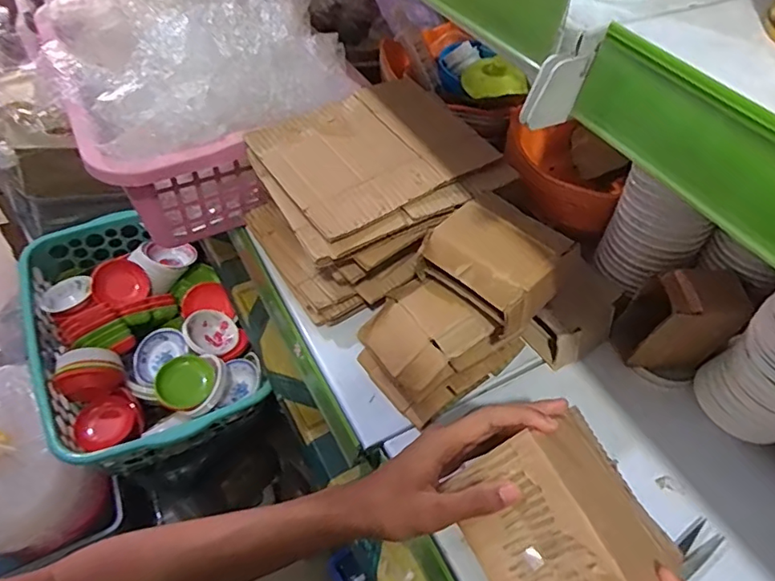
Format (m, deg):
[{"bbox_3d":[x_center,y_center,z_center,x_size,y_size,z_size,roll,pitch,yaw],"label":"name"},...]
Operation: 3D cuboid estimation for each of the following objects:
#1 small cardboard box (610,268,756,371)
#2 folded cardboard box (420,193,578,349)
[{"bbox_3d":[0.278,0.030,0.511,0.081,0.100,0.046,1,51,-2],"label":"small cardboard box"},{"bbox_3d":[0.095,-0.029,0.463,0.108,0.048,0.099,39,59,25],"label":"folded cardboard box"}]

